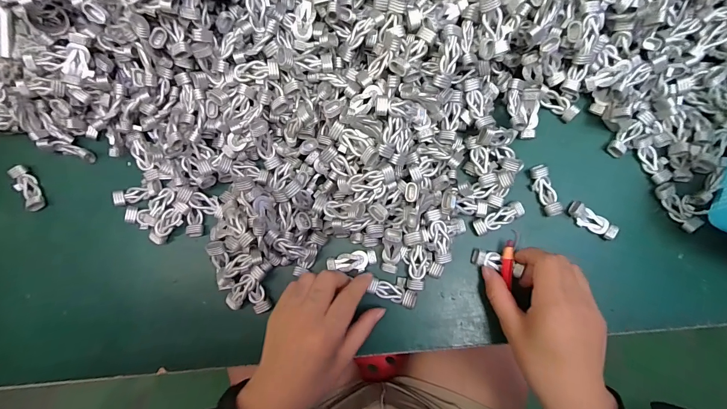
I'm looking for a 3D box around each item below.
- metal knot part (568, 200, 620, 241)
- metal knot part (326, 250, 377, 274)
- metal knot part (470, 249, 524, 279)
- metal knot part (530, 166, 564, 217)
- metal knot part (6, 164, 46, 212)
[{"bbox_3d":[0.199,0.014,0.300,0.042,0.009,0.016,35,87,5],"label":"metal knot part"},{"bbox_3d":[-0.010,0.051,0.305,0.043,0.007,0.018,-11,85,1],"label":"metal knot part"},{"bbox_3d":[0.114,0.050,0.300,0.039,0.010,0.014,18,86,5],"label":"metal knot part"},{"bbox_3d":[0.161,-0.012,0.305,0.016,0.007,0.045,-19,85,1],"label":"metal knot part"},{"bbox_3d":[-0.318,-0.015,0.326,0.015,0.017,0.044,-29,85,0],"label":"metal knot part"}]

